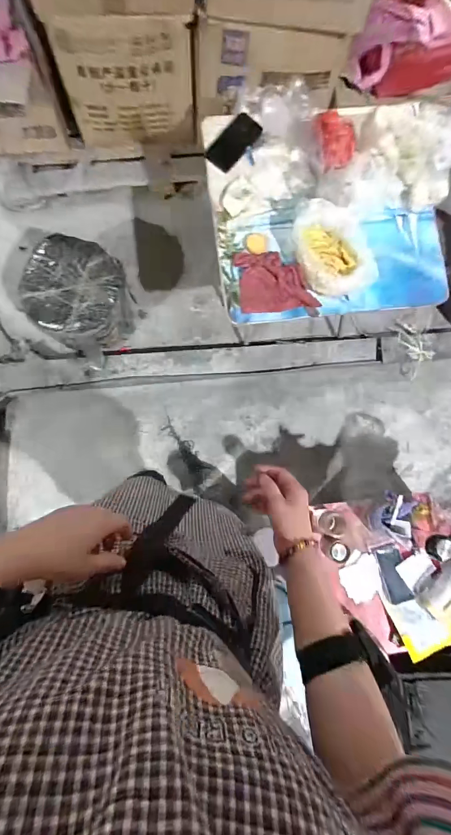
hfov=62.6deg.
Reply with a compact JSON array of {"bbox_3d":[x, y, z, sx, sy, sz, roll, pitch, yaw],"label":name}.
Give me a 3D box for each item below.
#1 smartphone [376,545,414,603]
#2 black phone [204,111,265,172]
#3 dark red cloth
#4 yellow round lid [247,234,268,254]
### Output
[{"bbox_3d":[0.491,0.458,1.085,0.067,0.006,0.157,-18,82,10],"label":"smartphone"},{"bbox_3d":[0.024,-0.742,1.001,0.077,0.013,0.172,36,81,2],"label":"black phone"},{"bbox_3d":[0.127,-0.354,0.956,0.183,0.041,0.165,-4,82,-4],"label":"dark red cloth"},{"bbox_3d":[0.085,-0.461,0.983,0.054,0.004,0.058,0,82,-3],"label":"yellow round lid"}]

